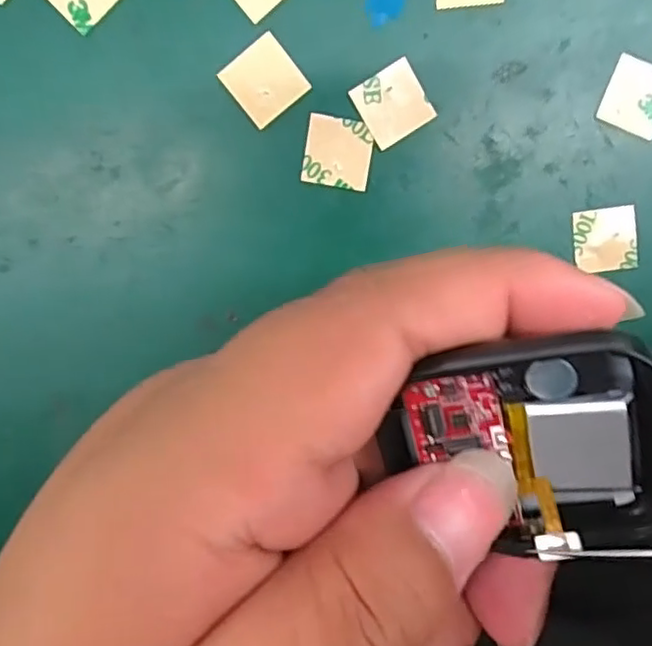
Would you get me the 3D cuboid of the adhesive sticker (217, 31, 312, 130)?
[{"bbox_3d":[-0.014,-0.054,0.142,0.015,0.004,0.015,-40,98,2],"label":"adhesive sticker"}]

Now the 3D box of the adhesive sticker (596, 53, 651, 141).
[{"bbox_3d":[0.073,-0.053,0.148,0.016,0.004,0.016,21,100,-6],"label":"adhesive sticker"}]

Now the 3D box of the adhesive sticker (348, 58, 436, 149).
[{"bbox_3d":[0.016,-0.050,0.143,0.015,0.004,0.015,-32,99,2],"label":"adhesive sticker"}]

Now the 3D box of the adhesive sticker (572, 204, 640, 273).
[{"bbox_3d":[0.068,-0.020,0.153,0.015,0.004,0.015,-8,98,0],"label":"adhesive sticker"}]

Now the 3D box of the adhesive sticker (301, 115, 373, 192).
[{"bbox_3d":[0.003,-0.039,0.146,0.015,0.004,0.015,9,99,-4],"label":"adhesive sticker"}]

